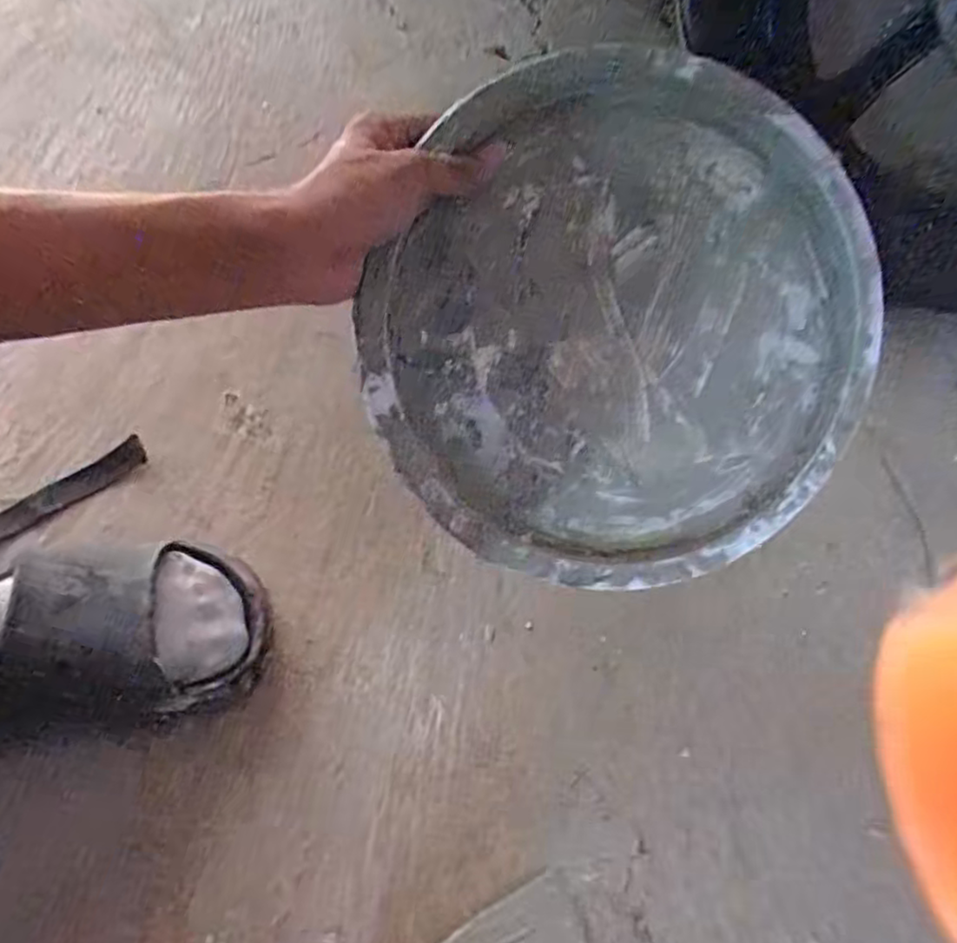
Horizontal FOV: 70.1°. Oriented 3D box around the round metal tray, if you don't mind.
[{"bbox_3d":[0.088,-0.078,0.391,0.280,0.031,0.288,-2,100,-9],"label":"round metal tray"}]

